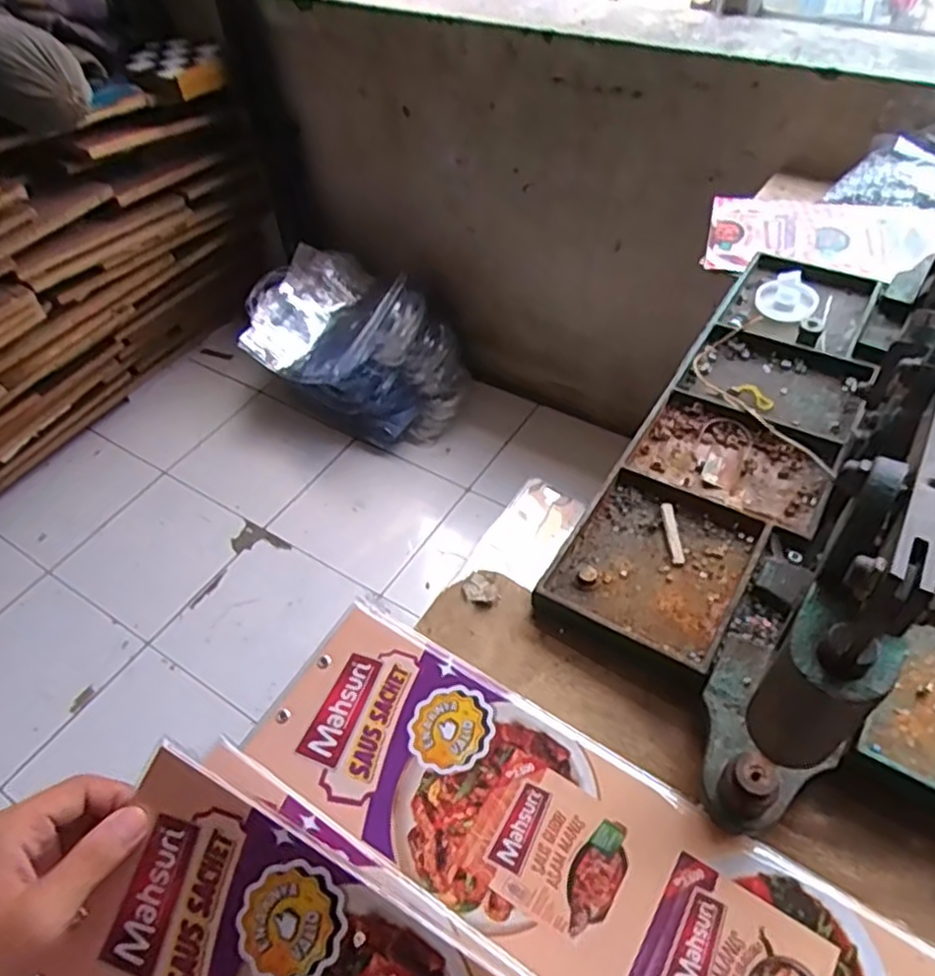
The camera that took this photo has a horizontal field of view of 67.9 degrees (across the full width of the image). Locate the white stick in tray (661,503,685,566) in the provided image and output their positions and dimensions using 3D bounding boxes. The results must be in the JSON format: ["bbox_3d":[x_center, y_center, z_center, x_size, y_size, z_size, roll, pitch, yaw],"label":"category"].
[{"bbox_3d":[0.158,0.035,0.536,0.010,0.004,0.055,-3,49,2],"label":"white stick in tray"}]

